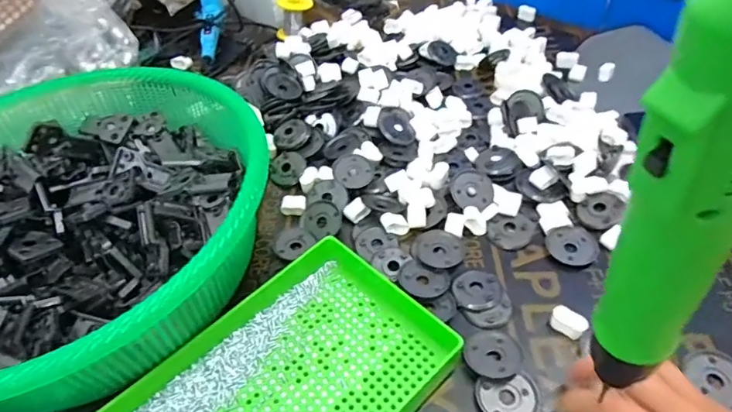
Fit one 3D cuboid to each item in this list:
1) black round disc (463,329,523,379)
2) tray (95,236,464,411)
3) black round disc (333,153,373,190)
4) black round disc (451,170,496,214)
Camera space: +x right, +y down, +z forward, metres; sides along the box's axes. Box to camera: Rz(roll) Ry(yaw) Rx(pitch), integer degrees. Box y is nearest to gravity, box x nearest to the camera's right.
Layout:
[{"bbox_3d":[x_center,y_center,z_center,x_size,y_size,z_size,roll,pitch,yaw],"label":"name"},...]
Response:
[{"bbox_3d":[0.096,0.112,0.371,0.041,0.006,0.040,-3,47,3],"label":"black round disc"},{"bbox_3d":[-0.066,0.130,0.347,0.155,0.032,0.254,35,59,30],"label":"tray"},{"bbox_3d":[-0.014,-0.037,0.503,0.040,0.005,0.040,3,63,-7],"label":"black round disc"},{"bbox_3d":[0.103,-0.015,0.470,0.042,0.013,0.042,0,71,0],"label":"black round disc"}]

